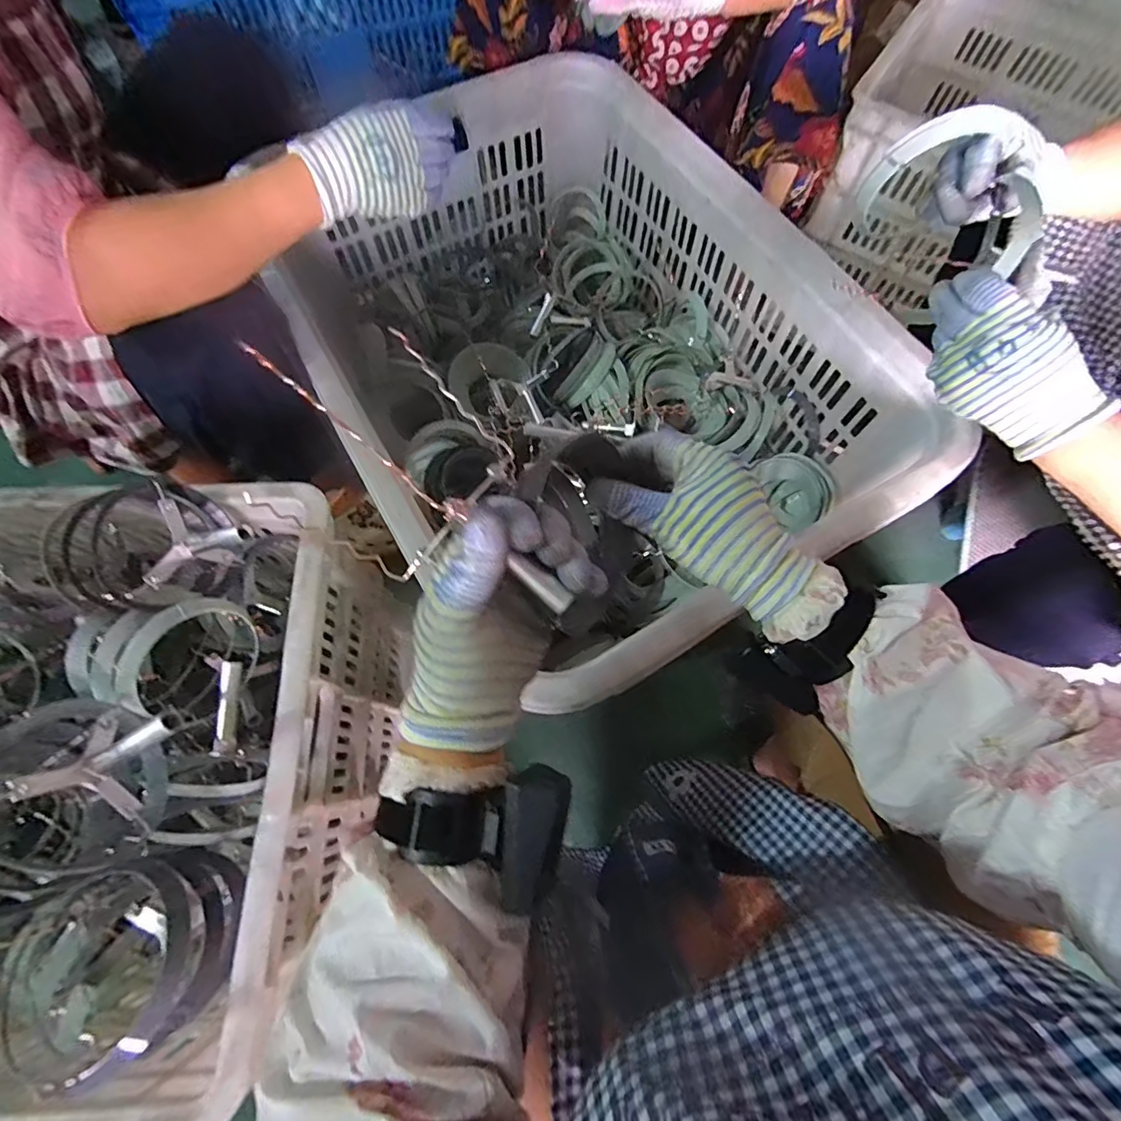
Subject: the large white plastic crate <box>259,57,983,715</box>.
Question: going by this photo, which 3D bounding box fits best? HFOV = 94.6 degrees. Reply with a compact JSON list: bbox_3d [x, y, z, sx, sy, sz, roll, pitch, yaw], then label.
[{"bbox_3d":[0.018,-0.277,0.697,0.523,0.274,0.772,-27,72,-10],"label":"large white plastic crate"}]

